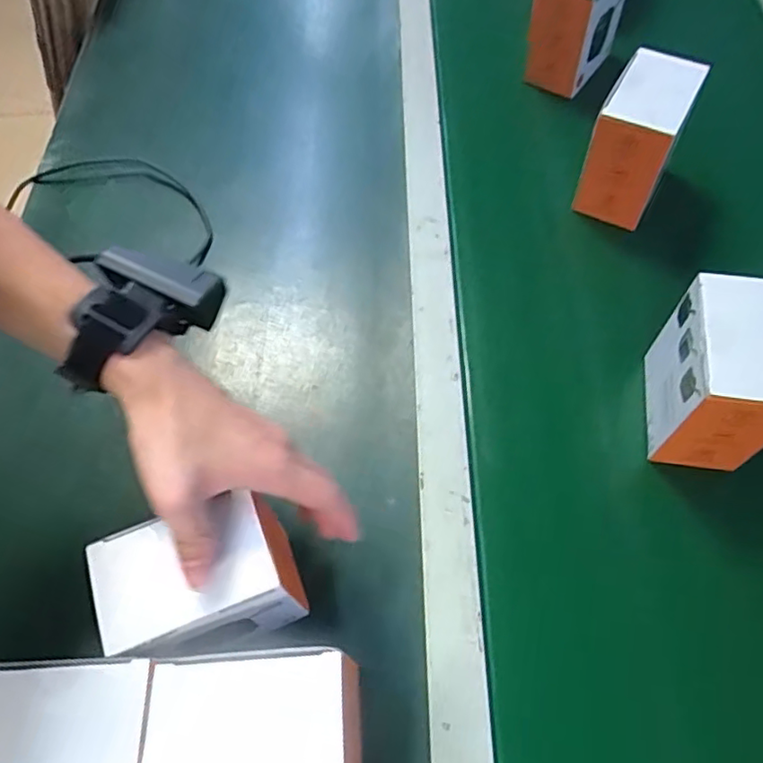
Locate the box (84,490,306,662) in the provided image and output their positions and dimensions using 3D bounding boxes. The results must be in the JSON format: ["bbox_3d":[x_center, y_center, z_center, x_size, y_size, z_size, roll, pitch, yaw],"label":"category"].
[{"bbox_3d":[-0.105,0.126,0.380,0.105,0.101,0.070,-24,62,-10],"label":"box"}]

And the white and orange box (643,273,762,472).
[{"bbox_3d":[0.236,-0.006,0.438,0.069,0.108,0.102,5,61,5],"label":"white and orange box"}]

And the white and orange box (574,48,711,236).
[{"bbox_3d":[0.233,-0.217,0.555,0.073,0.112,0.094,25,65,16],"label":"white and orange box"}]

